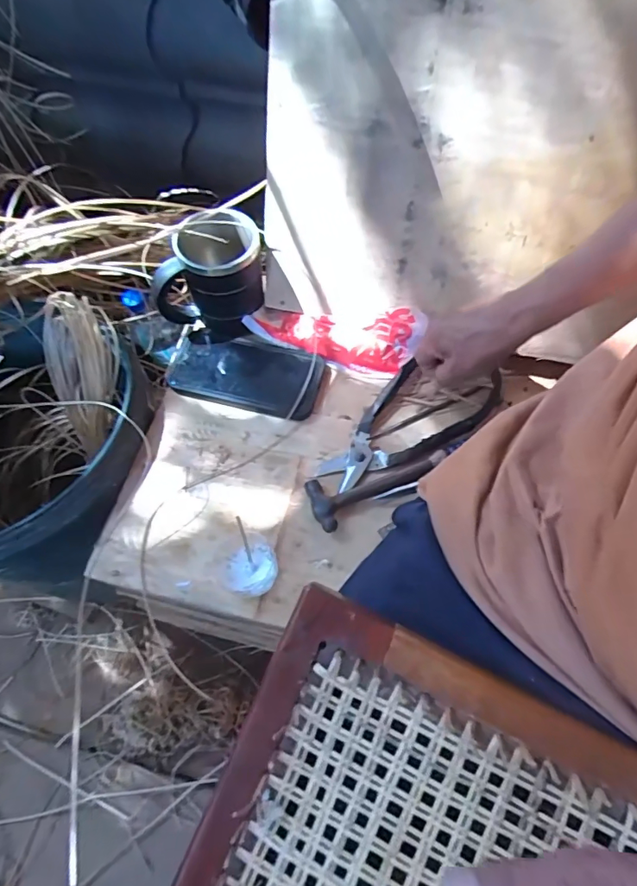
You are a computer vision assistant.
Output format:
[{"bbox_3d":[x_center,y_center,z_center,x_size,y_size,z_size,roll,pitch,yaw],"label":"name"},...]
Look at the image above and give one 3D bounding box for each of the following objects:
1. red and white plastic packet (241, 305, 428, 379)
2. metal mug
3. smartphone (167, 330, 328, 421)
[{"bbox_3d":[0.015,-0.110,0.530,0.181,0.022,0.070,2,103,8],"label":"red and white plastic packet"},{"bbox_3d":[-0.117,-0.173,0.516,0.115,0.109,0.076,-17,64,-9],"label":"metal mug"},{"bbox_3d":[-0.079,-0.077,0.533,0.165,0.018,0.081,14,63,7],"label":"smartphone"}]

